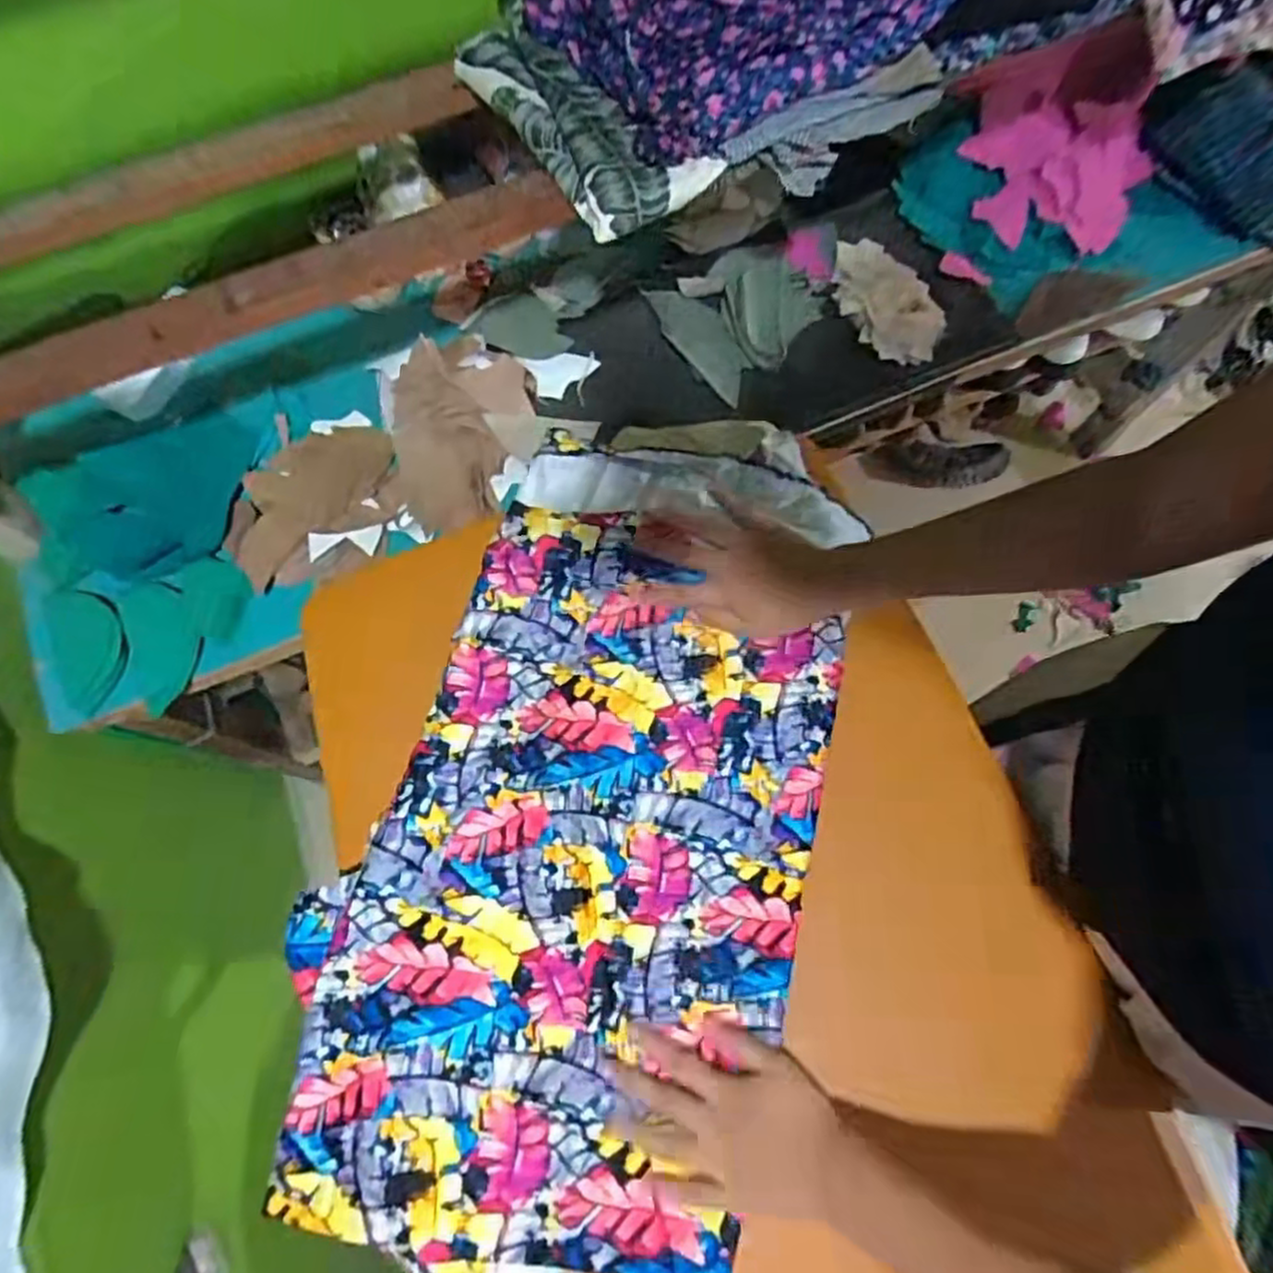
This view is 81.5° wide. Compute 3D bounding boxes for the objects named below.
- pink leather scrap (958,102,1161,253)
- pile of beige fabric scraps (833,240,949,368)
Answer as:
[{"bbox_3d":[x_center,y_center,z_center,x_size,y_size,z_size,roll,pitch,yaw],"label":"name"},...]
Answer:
[{"bbox_3d":[0.488,-0.525,0.839,0.206,0.044,0.166,-8,71,-1],"label":"pink leather scrap"},{"bbox_3d":[0.269,-0.370,0.796,0.095,0.019,0.168,-20,72,-5],"label":"pile of beige fabric scraps"}]

